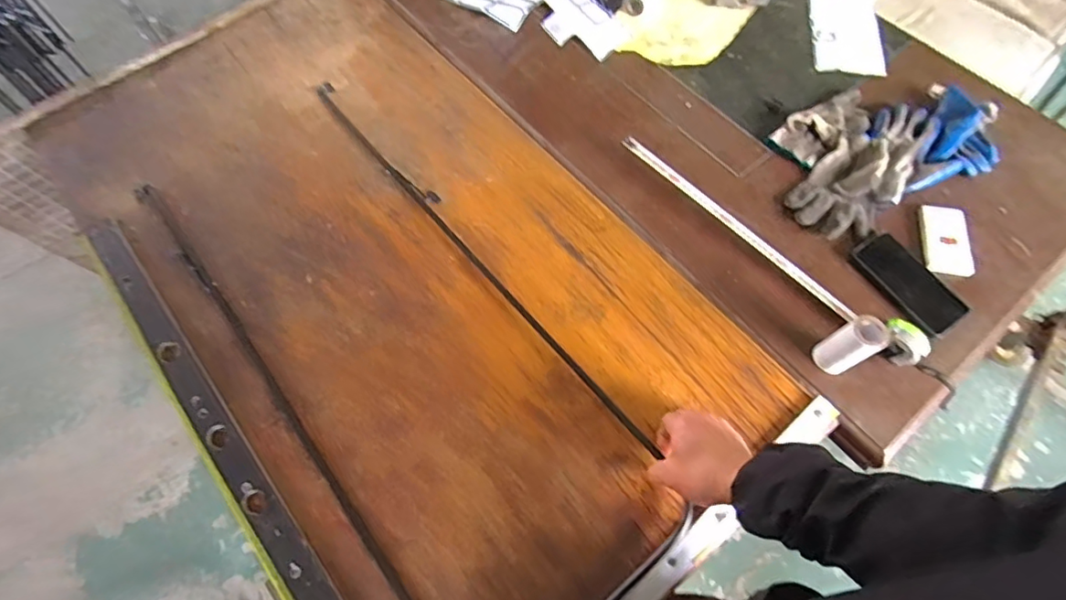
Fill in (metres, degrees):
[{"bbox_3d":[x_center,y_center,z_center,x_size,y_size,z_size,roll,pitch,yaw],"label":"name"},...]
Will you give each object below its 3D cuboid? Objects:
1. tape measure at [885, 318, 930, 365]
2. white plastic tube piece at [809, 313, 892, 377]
[{"bbox_3d":[0.469,0.057,0.687,0.027,0.059,0.055,-40,70,-17],"label":"tape measure"},{"bbox_3d":[0.391,0.058,0.666,0.037,0.098,0.045,-32,68,-14],"label":"white plastic tube piece"}]

